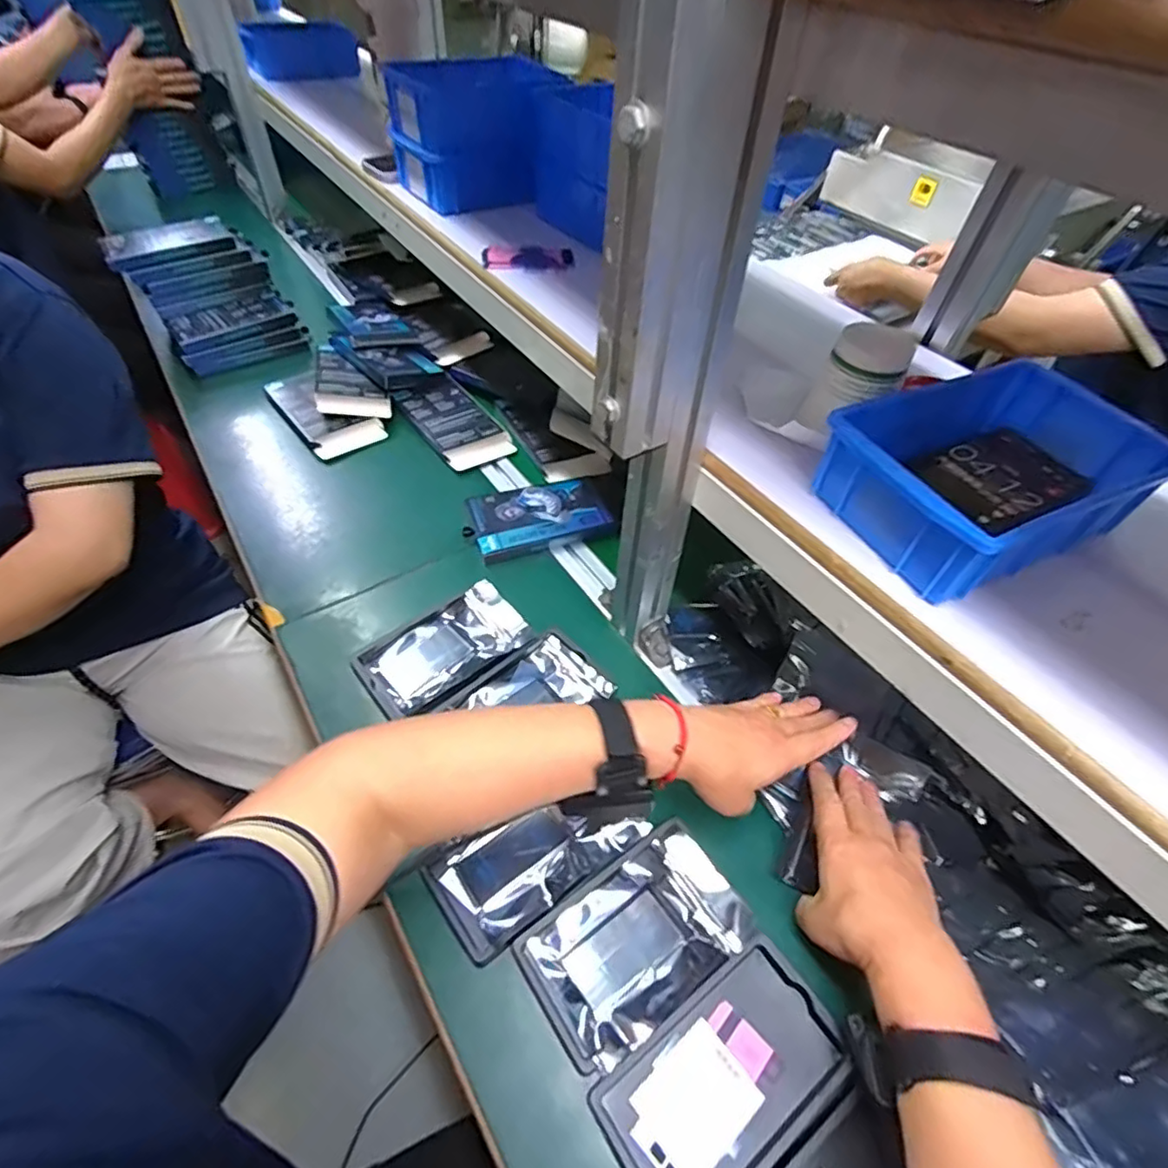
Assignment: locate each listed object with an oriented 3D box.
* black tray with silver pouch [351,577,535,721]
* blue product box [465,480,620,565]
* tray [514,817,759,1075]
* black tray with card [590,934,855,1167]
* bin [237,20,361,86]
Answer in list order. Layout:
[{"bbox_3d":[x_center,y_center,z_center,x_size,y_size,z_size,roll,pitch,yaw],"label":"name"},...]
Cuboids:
[{"bbox_3d":[-0.136,0.065,0.593,0.160,0.013,0.094,-35,60,-21],"label":"black tray with silver pouch"},{"bbox_3d":[-0.051,-0.084,0.708,0.159,0.024,0.093,-16,55,-9],"label":"blue product box"},{"bbox_3d":[0.040,0.260,0.439,0.157,0.012,0.098,-32,58,-19],"label":"tray"},{"bbox_3d":[0.093,0.326,0.392,0.157,0.018,0.092,-31,58,-19],"label":"black tray with card"},{"bbox_3d":[-0.500,-0.954,1.069,0.191,0.075,0.074,-8,50,-12],"label":"bin"}]

